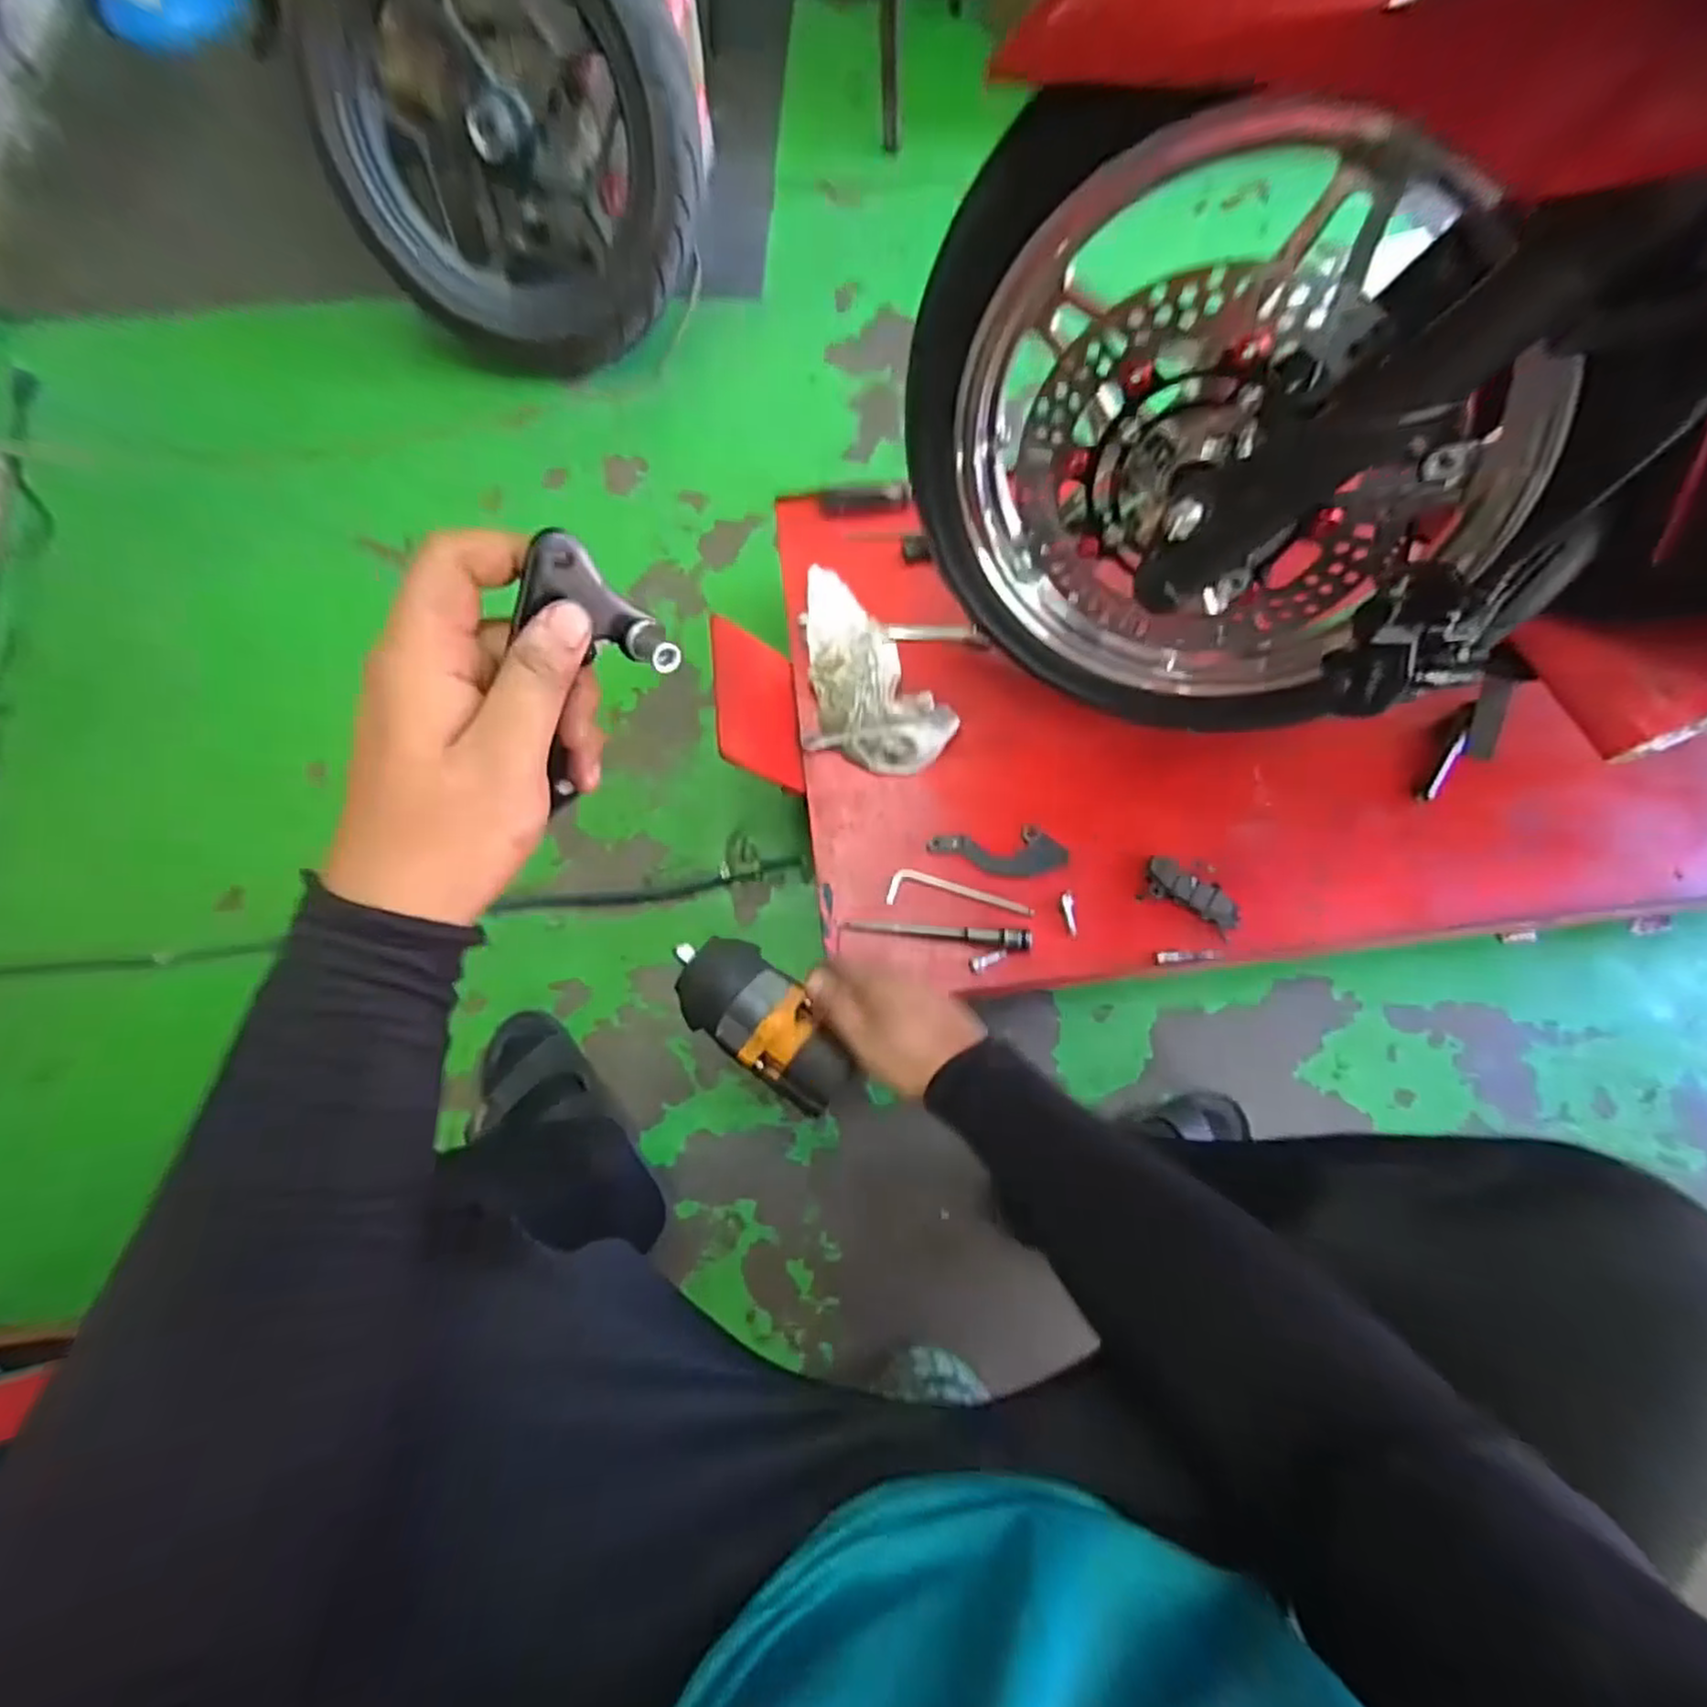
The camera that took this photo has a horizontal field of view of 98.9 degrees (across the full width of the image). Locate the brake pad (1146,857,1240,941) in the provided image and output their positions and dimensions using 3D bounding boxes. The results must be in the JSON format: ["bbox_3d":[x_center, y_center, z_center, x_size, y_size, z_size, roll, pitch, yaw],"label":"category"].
[{"bbox_3d":[0.321,0.037,0.689,0.095,0.021,0.044,29,74,10],"label":"brake pad"}]

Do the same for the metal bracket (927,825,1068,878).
[{"bbox_3d":[0.141,0.001,0.713,0.129,0.009,0.049,-6,72,-1],"label":"metal bracket"}]

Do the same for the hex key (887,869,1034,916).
[{"bbox_3d":[0.102,0.037,0.697,0.135,0.005,0.034,5,77,7],"label":"hex key"}]

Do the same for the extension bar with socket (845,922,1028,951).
[{"bbox_3d":[0.078,0.076,0.681,0.174,0.022,0.018,4,72,2],"label":"extension bar with socket"}]

